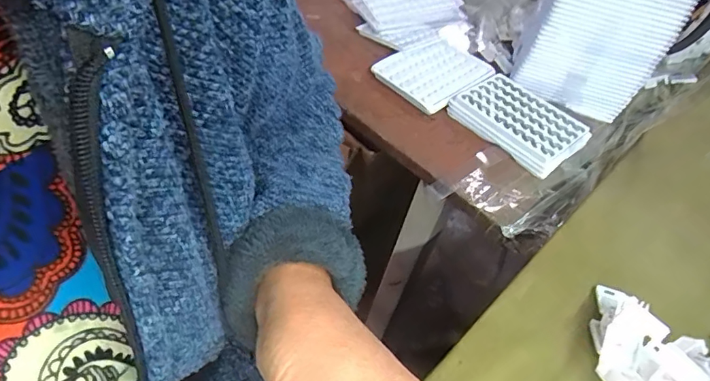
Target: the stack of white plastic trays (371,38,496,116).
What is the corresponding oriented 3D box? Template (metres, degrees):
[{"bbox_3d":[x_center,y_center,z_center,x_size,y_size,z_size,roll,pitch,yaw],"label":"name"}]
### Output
[{"bbox_3d":[0.094,-0.139,0.559,0.127,0.008,0.096,-30,59,-32],"label":"stack of white plastic trays"}]

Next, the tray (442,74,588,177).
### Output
[{"bbox_3d":[0.174,-0.075,0.510,0.086,0.020,0.125,-31,59,-32],"label":"tray"}]

